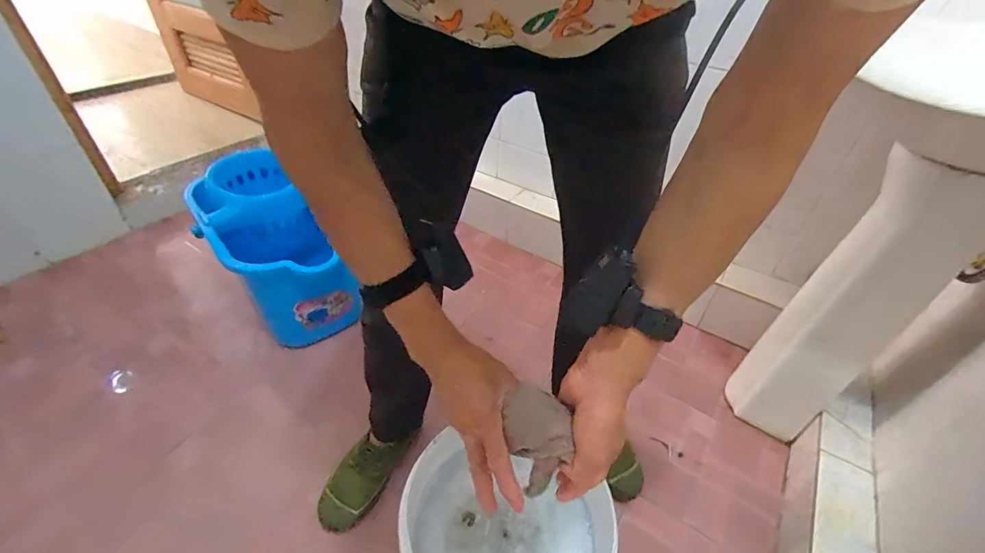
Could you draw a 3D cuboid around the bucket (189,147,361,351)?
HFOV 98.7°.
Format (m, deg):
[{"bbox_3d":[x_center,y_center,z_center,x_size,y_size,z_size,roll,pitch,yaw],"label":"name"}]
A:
[{"bbox_3d":[-0.518,-0.062,1.021,0.396,0.321,0.259,33,49,29],"label":"bucket"}]

